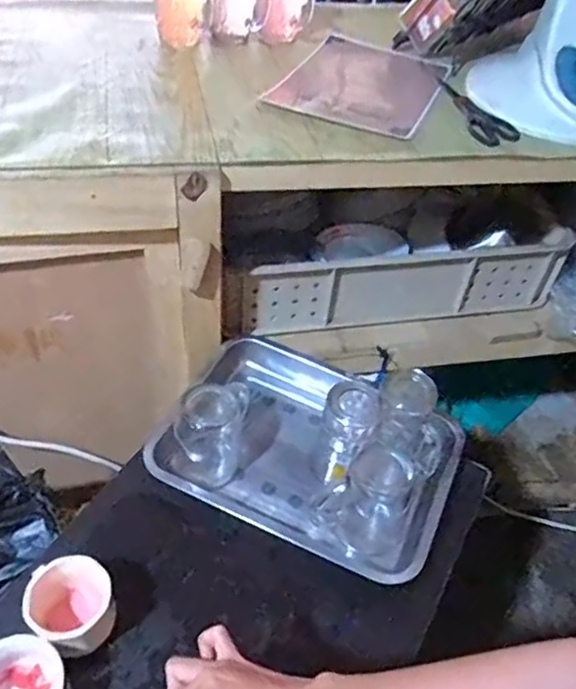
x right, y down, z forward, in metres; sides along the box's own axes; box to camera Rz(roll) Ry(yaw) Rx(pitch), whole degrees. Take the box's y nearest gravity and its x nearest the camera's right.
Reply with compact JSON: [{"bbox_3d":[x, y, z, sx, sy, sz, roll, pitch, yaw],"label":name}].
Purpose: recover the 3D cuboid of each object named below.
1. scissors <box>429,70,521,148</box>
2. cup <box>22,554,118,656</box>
[{"bbox_3d":[0.254,-0.361,0.912,0.056,0.016,0.259,-9,49,-14],"label":"scissors"},{"bbox_3d":[-0.211,0.252,0.607,0.075,0.066,0.087,-23,54,-25],"label":"cup"}]

